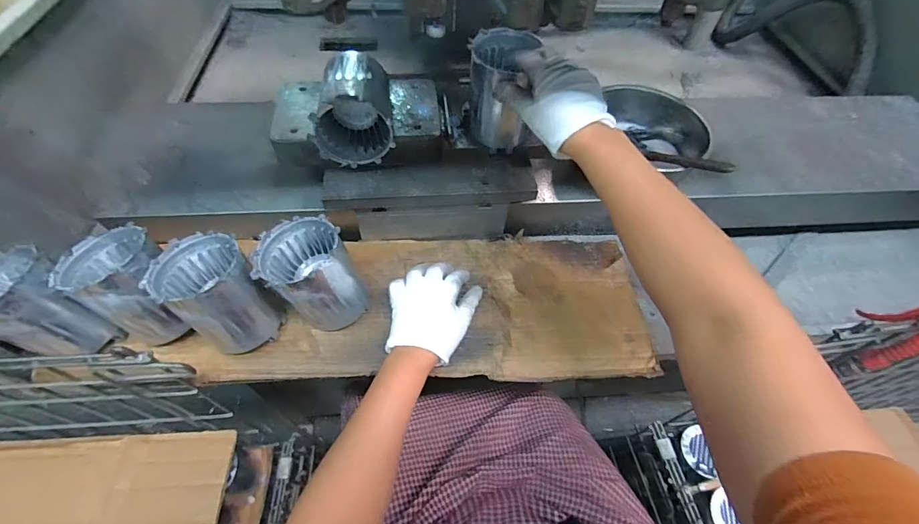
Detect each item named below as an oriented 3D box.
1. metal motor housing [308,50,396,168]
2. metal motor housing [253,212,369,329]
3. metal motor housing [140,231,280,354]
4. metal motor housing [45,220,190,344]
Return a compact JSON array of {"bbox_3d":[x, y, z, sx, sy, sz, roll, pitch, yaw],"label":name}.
[{"bbox_3d":[-0.137,-0.199,0.524,0.098,0.092,0.108,-6,57,-8],"label":"metal motor housing"},{"bbox_3d":[-0.179,0.016,0.487,0.102,0.106,0.105,-29,63,-21],"label":"metal motor housing"},{"bbox_3d":[-0.278,0.037,0.470,0.115,0.108,0.092,37,62,19],"label":"metal motor housing"},{"bbox_3d":[-0.380,0.025,0.470,0.097,0.105,0.105,-9,57,-9],"label":"metal motor housing"}]

